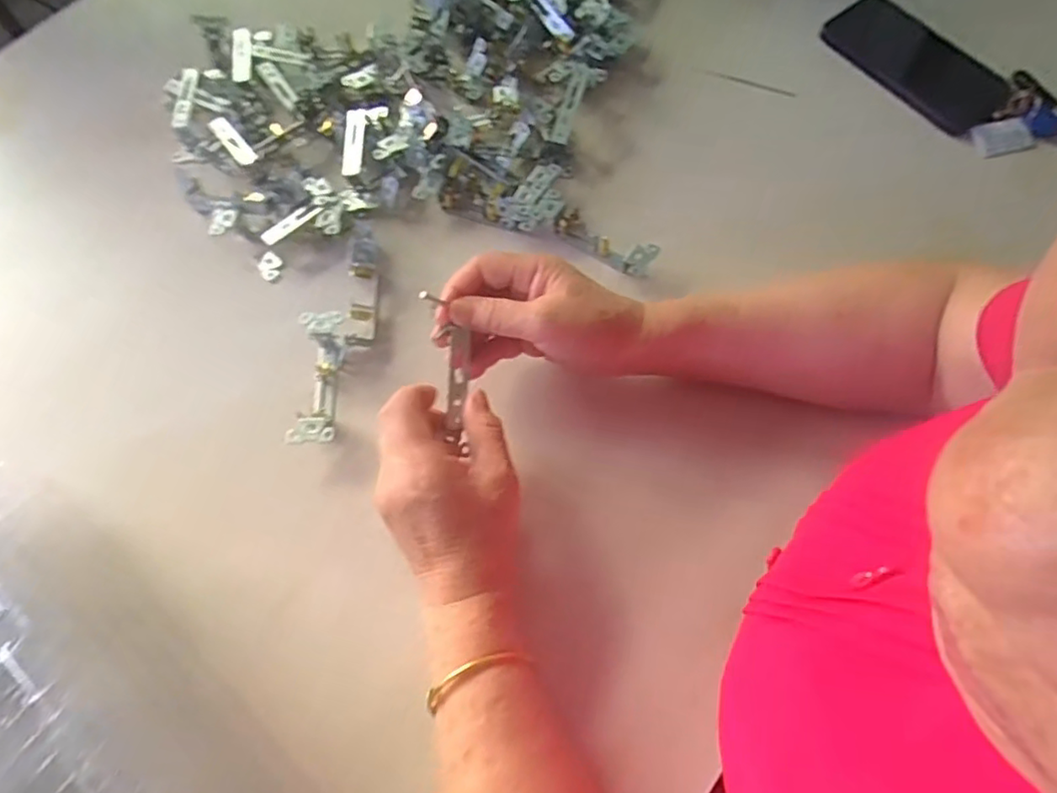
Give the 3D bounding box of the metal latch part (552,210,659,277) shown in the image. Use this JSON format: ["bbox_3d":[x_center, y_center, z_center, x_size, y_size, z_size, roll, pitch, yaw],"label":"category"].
[{"bbox_3d":[0.062,-0.127,0.514,0.084,0.031,0.025,38,74,15],"label":"metal latch part"}]

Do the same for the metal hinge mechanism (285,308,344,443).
[{"bbox_3d":[-0.158,-0.011,0.477,0.033,0.031,0.103,0,68,1],"label":"metal hinge mechanism"}]

